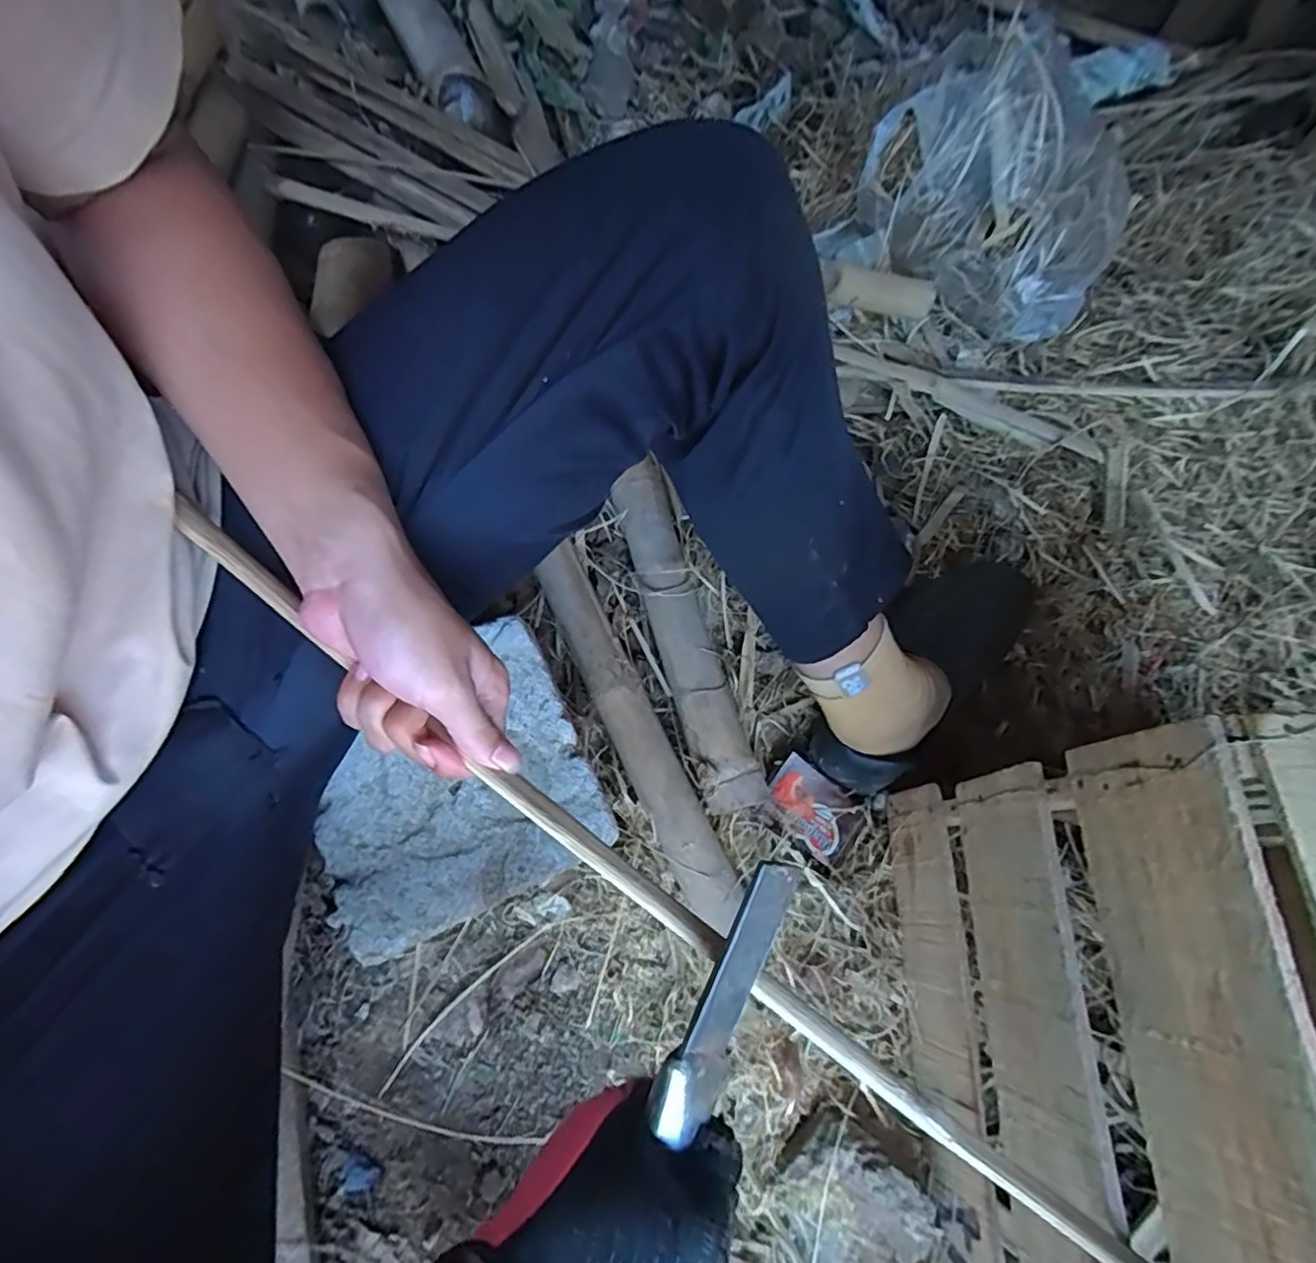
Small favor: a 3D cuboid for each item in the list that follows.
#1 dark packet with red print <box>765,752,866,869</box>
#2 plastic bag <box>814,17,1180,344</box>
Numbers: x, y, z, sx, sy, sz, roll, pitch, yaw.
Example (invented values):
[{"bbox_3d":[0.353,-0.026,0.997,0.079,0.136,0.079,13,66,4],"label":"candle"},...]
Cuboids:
[{"bbox_3d":[0.141,0.160,0.567,0.085,0.006,0.065,39,67,9],"label":"dark packet with red print"},{"bbox_3d":[0.387,-0.509,0.722,0.295,0.226,0.154,36,67,8],"label":"plastic bag"}]

